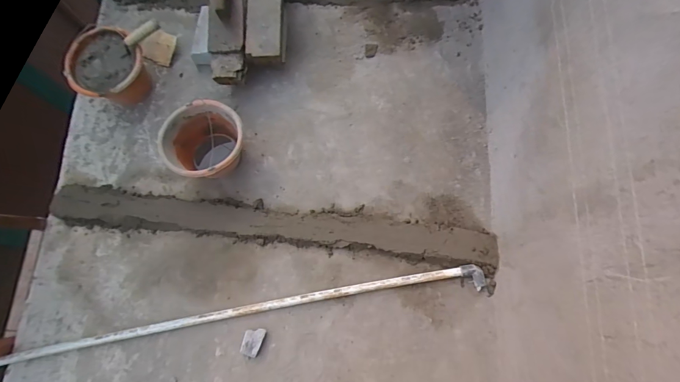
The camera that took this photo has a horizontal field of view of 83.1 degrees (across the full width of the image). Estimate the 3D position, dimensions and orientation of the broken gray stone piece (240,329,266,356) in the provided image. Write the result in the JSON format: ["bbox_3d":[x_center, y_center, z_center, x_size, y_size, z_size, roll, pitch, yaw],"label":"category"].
[{"bbox_3d":[-0.265,0.458,1.166,0.057,0.021,0.083,15,75,6],"label":"broken gray stone piece"}]

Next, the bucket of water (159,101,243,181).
[{"bbox_3d":[-0.434,-0.147,1.267,0.249,0.183,0.245,0,75,0],"label":"bucket of water"}]

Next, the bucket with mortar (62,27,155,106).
[{"bbox_3d":[-0.816,-0.433,1.351,0.252,0.176,0.238,0,74,2],"label":"bucket with mortar"}]

